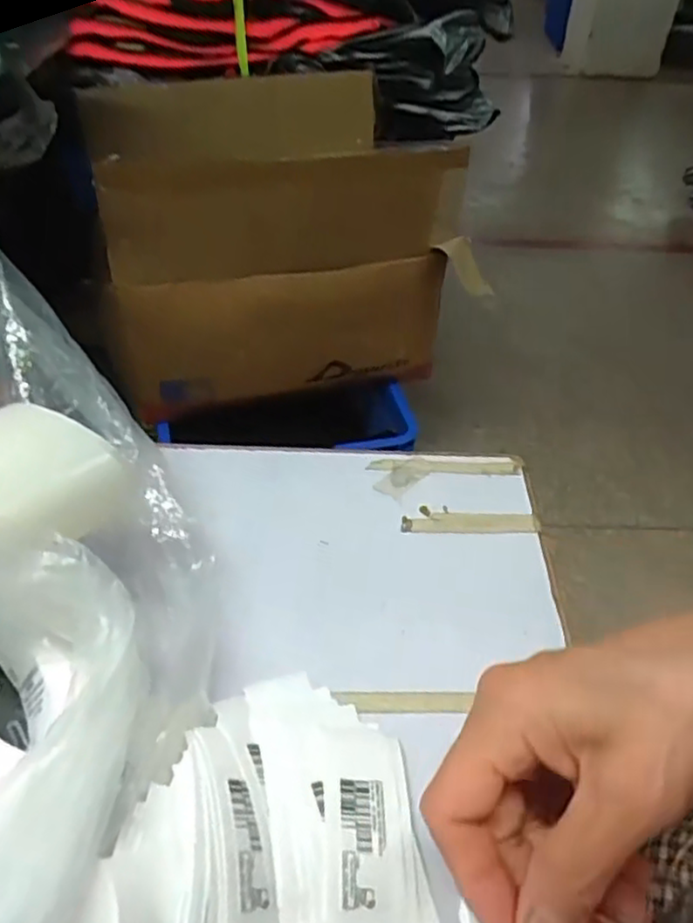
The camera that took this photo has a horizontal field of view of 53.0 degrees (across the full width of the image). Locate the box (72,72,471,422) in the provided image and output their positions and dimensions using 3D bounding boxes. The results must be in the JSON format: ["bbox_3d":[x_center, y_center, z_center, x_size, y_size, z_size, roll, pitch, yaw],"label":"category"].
[{"bbox_3d":[-0.133,-0.395,1.178,0.494,0.385,0.476,-9,45,-12],"label":"box"}]

